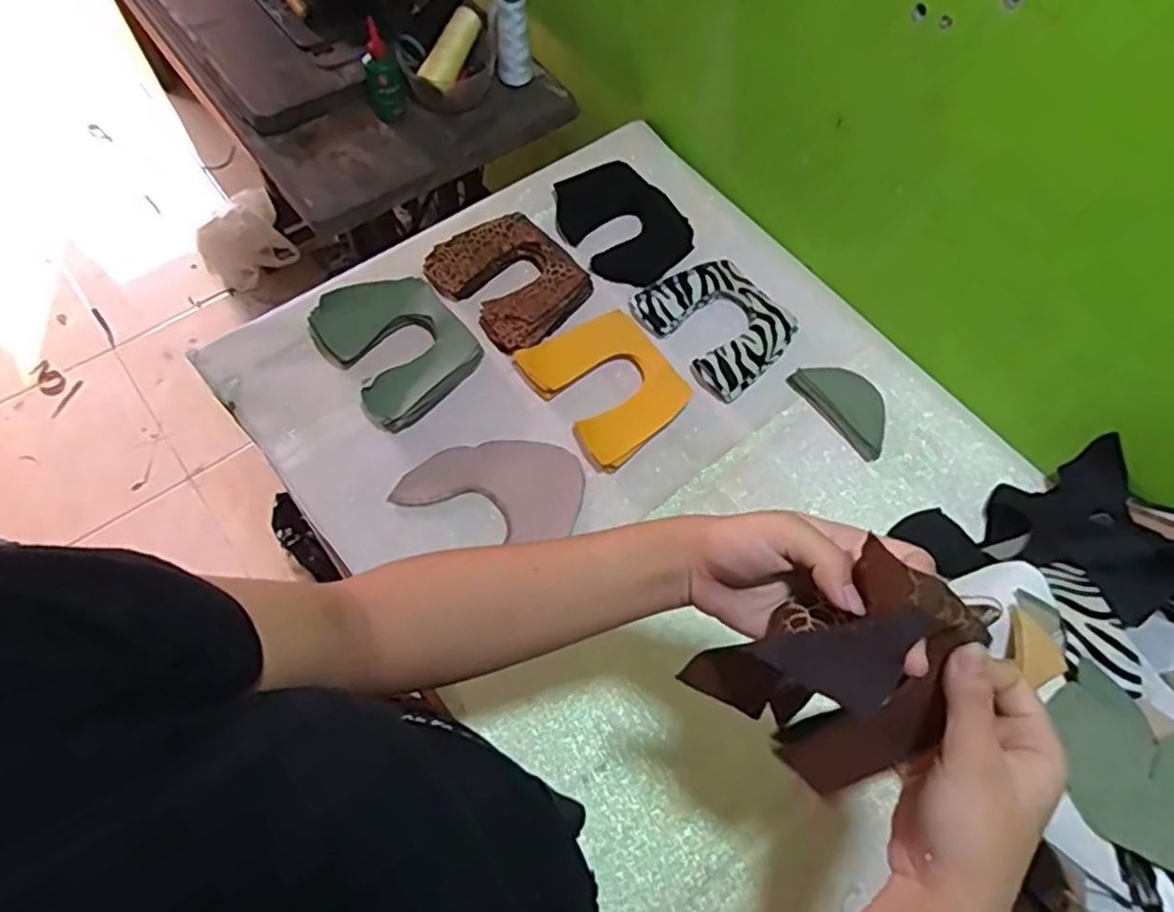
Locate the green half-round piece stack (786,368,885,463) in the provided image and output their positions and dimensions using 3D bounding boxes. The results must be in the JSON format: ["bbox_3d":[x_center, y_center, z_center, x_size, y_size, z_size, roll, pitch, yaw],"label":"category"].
[{"bbox_3d":[0.269,-0.054,0.722,0.063,0.016,0.114,-33,70,-17],"label":"green half-round piece stack"}]

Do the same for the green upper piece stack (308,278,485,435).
[{"bbox_3d":[-0.194,-0.115,0.720,0.131,0.036,0.156,-37,71,-19],"label":"green upper piece stack"}]

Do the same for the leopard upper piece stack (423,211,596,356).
[{"bbox_3d":[-0.083,-0.197,0.767,0.156,0.026,0.131,42,69,16],"label":"leopard upper piece stack"}]

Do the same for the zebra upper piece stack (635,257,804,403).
[{"bbox_3d":[0.143,-0.145,0.756,0.130,0.021,0.149,-34,70,-18],"label":"zebra upper piece stack"}]

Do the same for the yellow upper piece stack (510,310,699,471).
[{"bbox_3d":[0.021,-0.073,0.711,0.127,0.029,0.151,-32,69,-17],"label":"yellow upper piece stack"}]

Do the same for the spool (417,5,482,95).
[{"bbox_3d":[-0.165,-0.502,0.876,0.033,0.039,0.107,30,90,12],"label":"spool"}]

